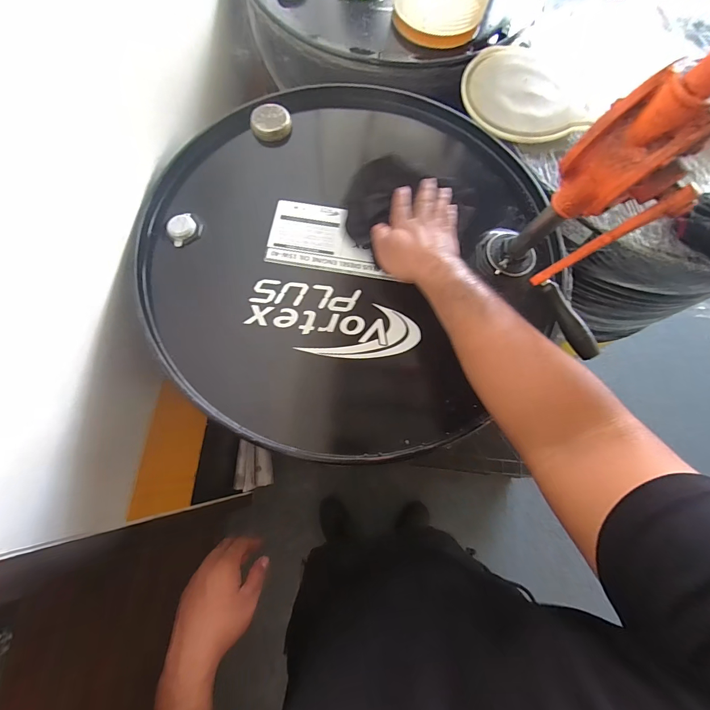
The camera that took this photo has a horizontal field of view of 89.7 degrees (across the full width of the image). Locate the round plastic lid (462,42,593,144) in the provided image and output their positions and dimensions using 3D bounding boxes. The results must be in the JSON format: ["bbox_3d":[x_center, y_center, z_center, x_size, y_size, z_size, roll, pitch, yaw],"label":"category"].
[{"bbox_3d":[0.279,-0.428,0.577,0.207,0.025,0.207,1,72,-3],"label":"round plastic lid"}]

